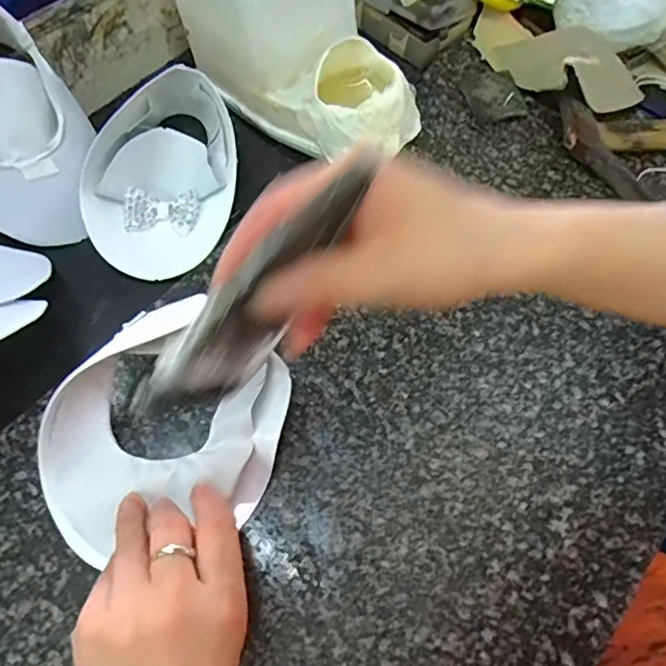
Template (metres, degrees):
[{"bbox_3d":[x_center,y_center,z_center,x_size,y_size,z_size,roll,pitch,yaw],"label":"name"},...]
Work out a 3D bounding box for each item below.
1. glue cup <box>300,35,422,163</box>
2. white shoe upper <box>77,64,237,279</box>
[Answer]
[{"bbox_3d":[0.023,-0.184,0.461,0.097,0.057,0.095,9,63,3],"label":"glue cup"},{"bbox_3d":[-0.132,-0.133,0.453,0.111,0.046,0.176,8,63,3],"label":"white shoe upper"}]

